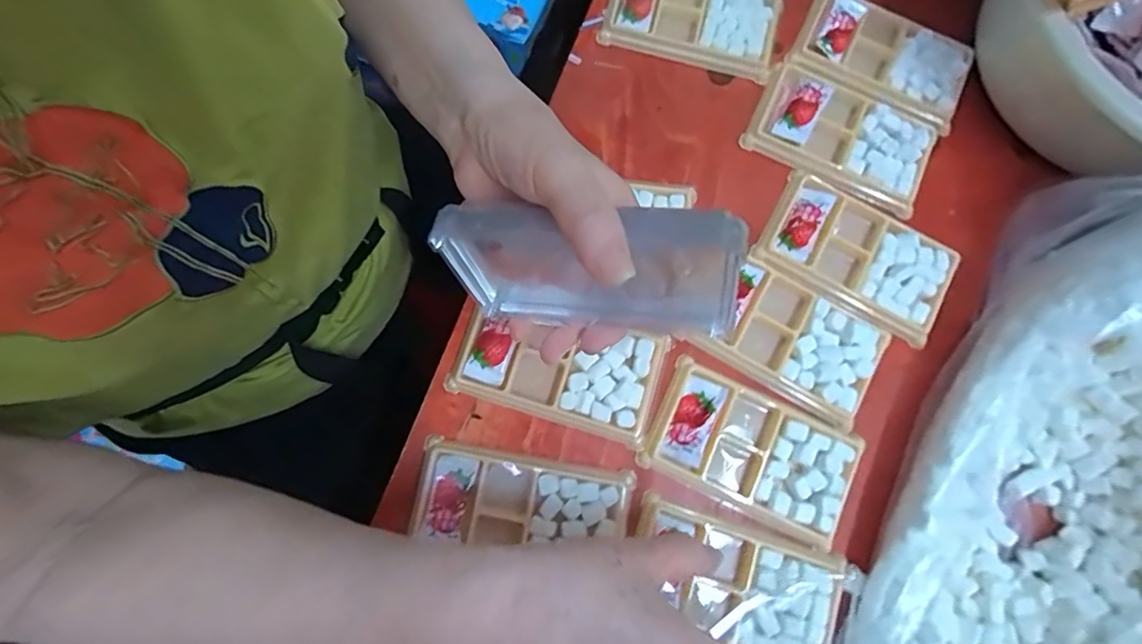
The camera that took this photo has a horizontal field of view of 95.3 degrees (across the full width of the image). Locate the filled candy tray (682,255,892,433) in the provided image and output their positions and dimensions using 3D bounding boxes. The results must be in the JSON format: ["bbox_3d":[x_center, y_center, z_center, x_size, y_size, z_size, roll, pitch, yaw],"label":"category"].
[{"bbox_3d":[0.155,0.016,0.365,0.115,0.018,0.076,31,80,4],"label":"filled candy tray"}]

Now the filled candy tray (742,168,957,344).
[{"bbox_3d":[0.206,-0.046,0.378,0.132,0.016,0.084,32,80,4],"label":"filled candy tray"}]

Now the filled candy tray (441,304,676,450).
[{"bbox_3d":[-0.008,0.029,0.352,0.133,0.013,0.071,17,79,1],"label":"filled candy tray"}]

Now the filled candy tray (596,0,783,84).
[{"bbox_3d":[0.096,-0.247,0.415,0.135,0.014,0.080,14,79,1],"label":"filled candy tray"}]

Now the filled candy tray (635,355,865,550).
[{"bbox_3d":[0.120,0.086,0.347,0.131,0.014,0.075,26,79,3],"label":"filled candy tray"}]

